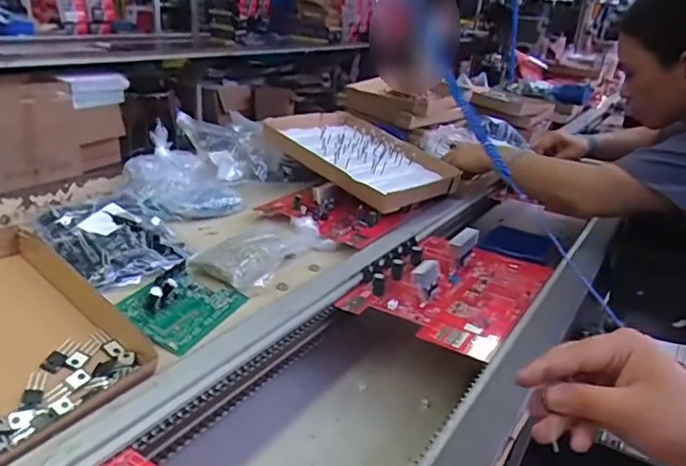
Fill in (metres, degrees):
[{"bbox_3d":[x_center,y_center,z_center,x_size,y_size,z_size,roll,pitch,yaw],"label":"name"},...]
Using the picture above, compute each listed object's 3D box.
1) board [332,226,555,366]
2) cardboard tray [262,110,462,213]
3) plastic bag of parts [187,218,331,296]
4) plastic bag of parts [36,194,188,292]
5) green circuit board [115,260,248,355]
[{"bbox_3d":[0.150,0.055,0.736,0.198,0.047,0.287,14,27,31],"label":"board"},{"bbox_3d":[0.030,-0.150,1.022,0.334,0.042,0.250,34,36,29],"label":"cardboard tray"},{"bbox_3d":[-0.106,0.023,0.760,0.106,0.036,0.196,12,25,25],"label":"plastic bag of parts"},{"bbox_3d":[-0.302,0.003,0.731,0.151,0.058,0.175,-19,29,-38],"label":"plastic bag of parts"},{"bbox_3d":[-0.180,0.075,0.629,0.101,0.033,0.128,32,31,5],"label":"green circuit board"}]

